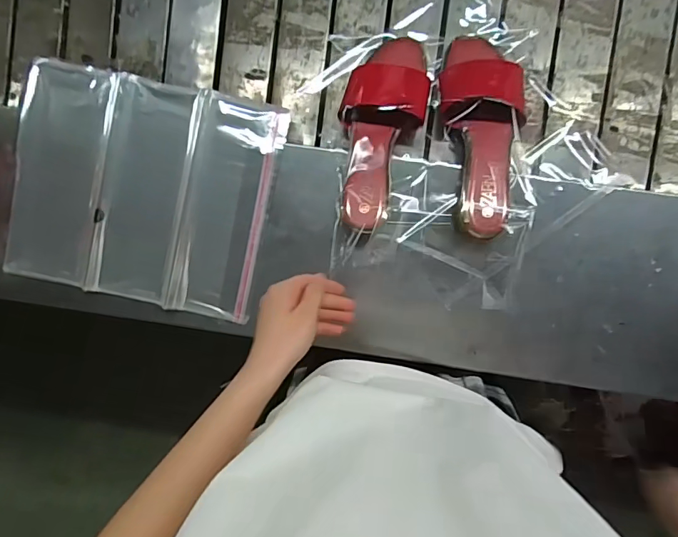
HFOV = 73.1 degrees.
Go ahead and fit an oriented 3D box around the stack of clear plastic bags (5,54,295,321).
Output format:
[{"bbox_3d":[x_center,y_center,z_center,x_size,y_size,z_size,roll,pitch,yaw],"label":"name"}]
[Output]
[{"bbox_3d":[-0.237,-0.093,0.548,0.302,0.023,0.257,12,93,2],"label":"stack of clear plastic bags"}]

